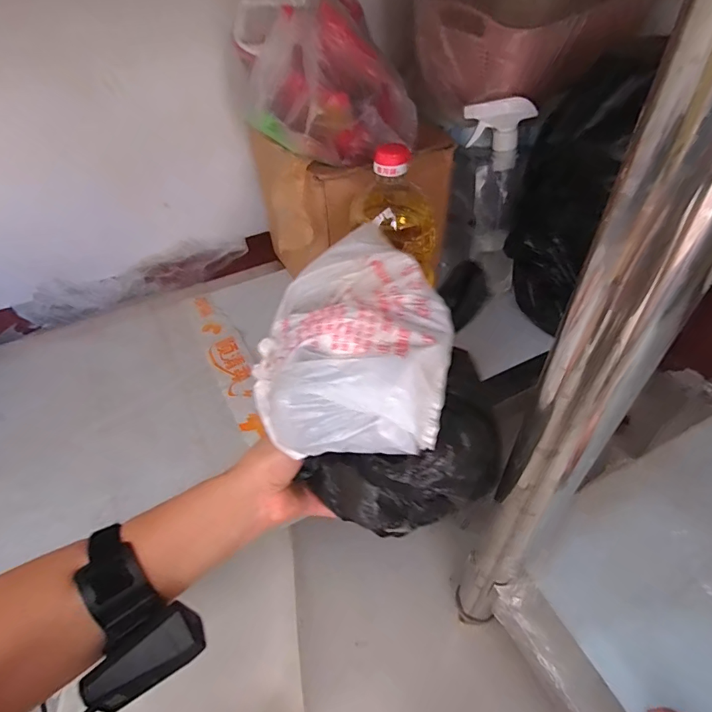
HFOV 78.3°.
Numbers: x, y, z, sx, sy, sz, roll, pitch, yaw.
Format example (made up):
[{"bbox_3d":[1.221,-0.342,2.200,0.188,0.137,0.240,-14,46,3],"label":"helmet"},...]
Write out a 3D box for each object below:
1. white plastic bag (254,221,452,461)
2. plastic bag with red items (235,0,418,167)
[{"bbox_3d":[0.000,-0.014,0.353,0.143,0.077,0.181,-1,47,4],"label":"white plastic bag"},{"bbox_3d":[-0.042,-0.331,0.488,0.174,0.184,0.148,-24,50,-18],"label":"plastic bag with red items"}]

